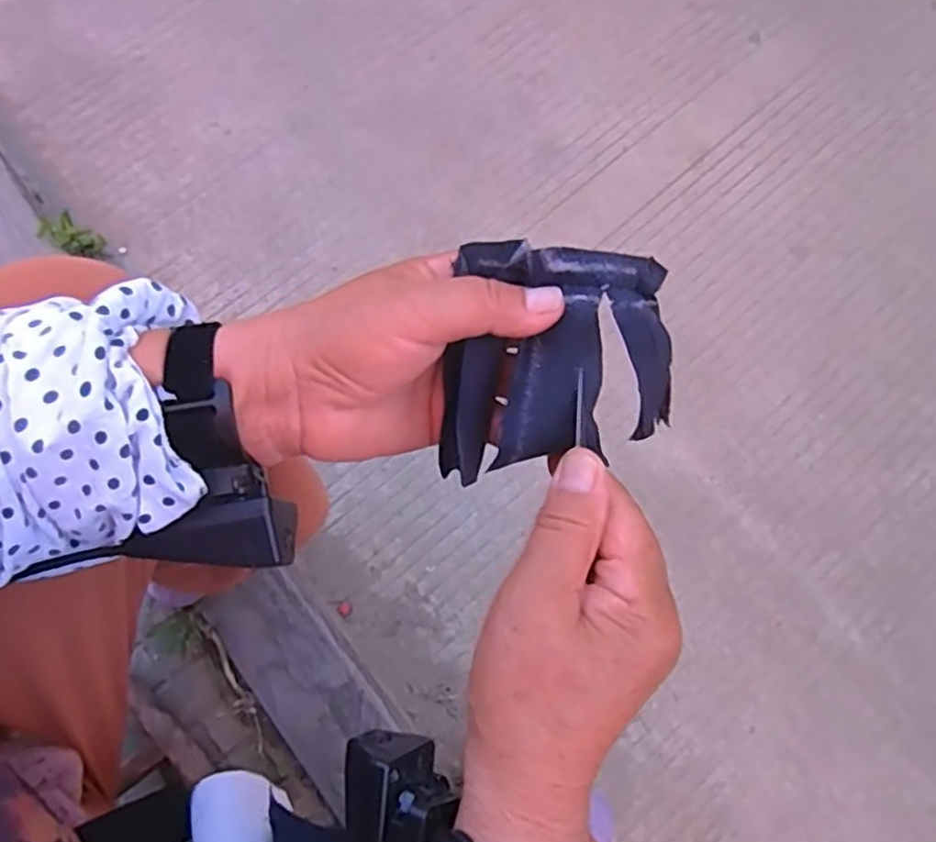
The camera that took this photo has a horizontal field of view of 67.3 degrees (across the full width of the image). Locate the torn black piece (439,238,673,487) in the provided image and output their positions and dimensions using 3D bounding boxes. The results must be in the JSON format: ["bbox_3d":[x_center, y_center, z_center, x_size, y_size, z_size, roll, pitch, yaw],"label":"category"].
[{"bbox_3d":[0.043,-0.024,0.306,0.096,0.053,0.096,6,76,1],"label":"torn black piece"}]

